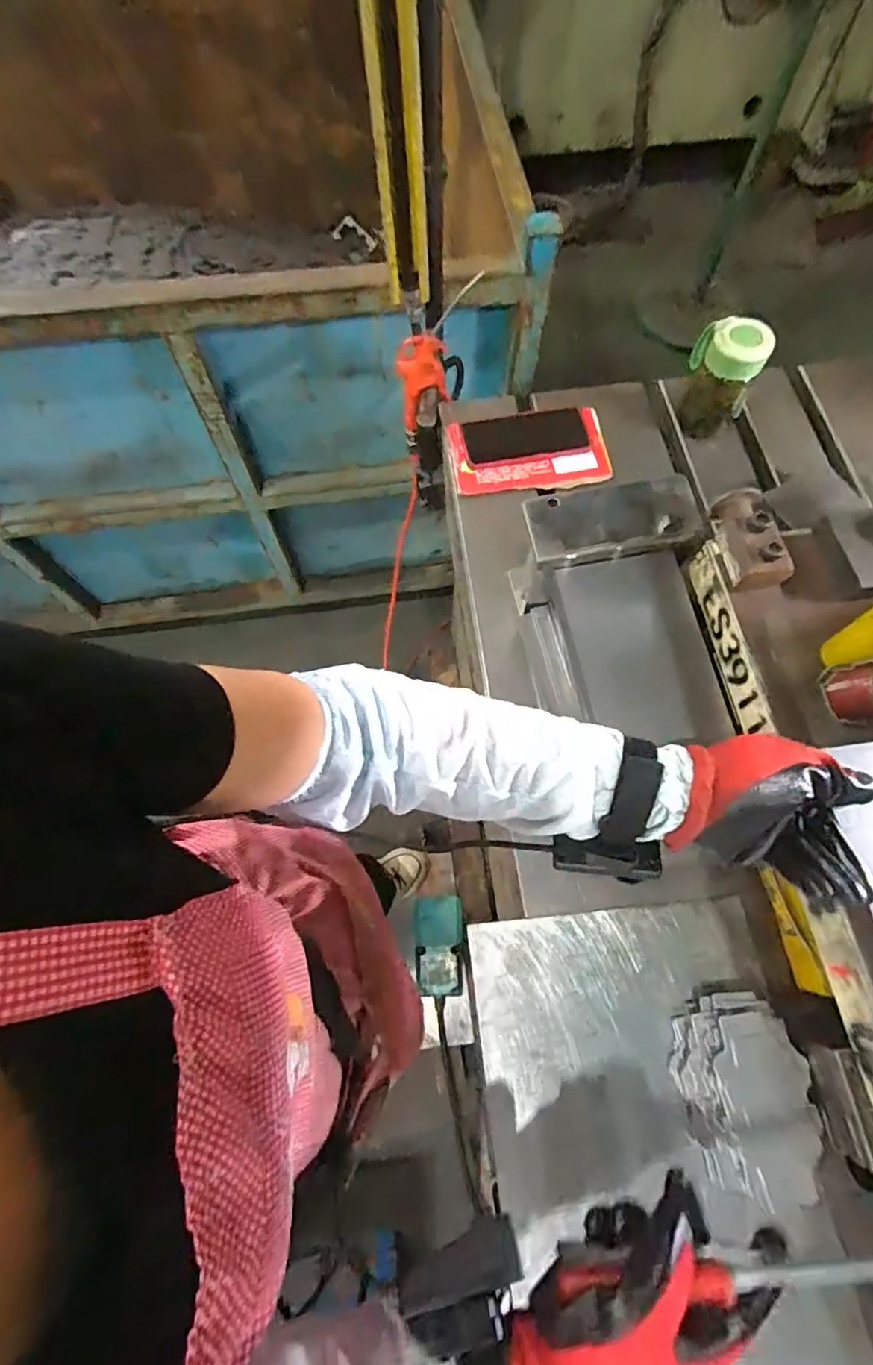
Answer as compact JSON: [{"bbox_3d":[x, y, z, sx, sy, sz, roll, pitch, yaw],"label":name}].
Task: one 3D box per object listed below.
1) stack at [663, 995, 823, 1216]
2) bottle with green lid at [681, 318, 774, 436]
[{"bbox_3d":[0.251,0.328,0.460,0.096,0.044,0.131,-11,68,-5],"label":"stack"},{"bbox_3d":[0.349,-0.375,0.707,0.068,0.133,0.068,2,68,1],"label":"bottle with green lid"}]

